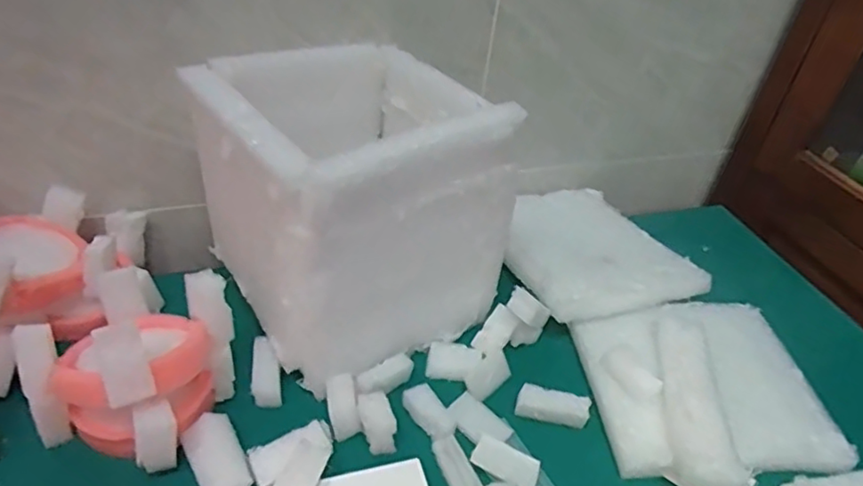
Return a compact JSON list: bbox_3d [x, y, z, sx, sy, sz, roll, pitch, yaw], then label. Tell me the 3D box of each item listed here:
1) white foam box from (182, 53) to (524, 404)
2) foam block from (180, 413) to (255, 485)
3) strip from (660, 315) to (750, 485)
[{"bbox_3d":[-0.072,-0.039,0.570,0.212,0.219,0.209,-20,46,-31],"label":"white foam box"},{"bbox_3d":[-0.162,0.163,0.473,0.037,0.011,0.066,-29,62,-20],"label":"foam block"},{"bbox_3d":[0.226,0.134,0.546,0.054,0.028,0.171,8,38,1],"label":"strip"}]

